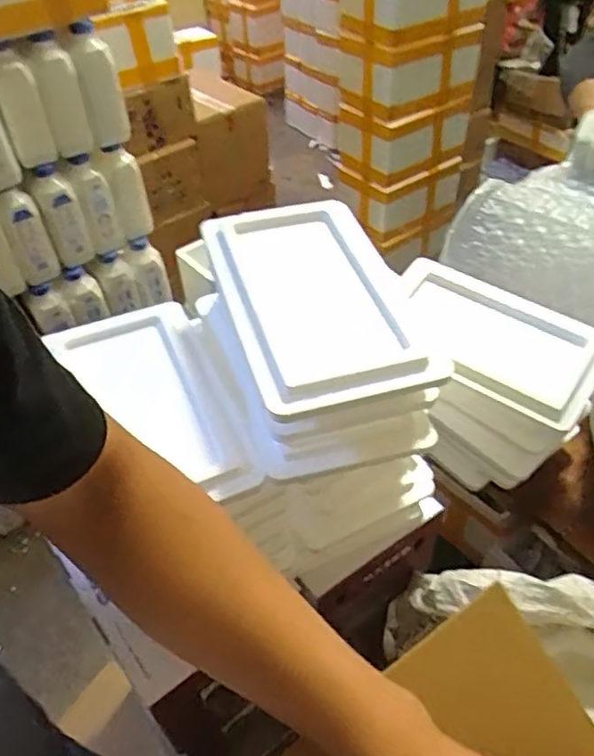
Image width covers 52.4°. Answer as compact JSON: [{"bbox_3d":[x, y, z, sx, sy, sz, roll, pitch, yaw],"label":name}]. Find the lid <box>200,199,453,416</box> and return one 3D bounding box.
[{"bbox_3d":[0.006,-0.083,0.579,0.141,0.044,0.276,-15,47,-12],"label":"lid"}]

